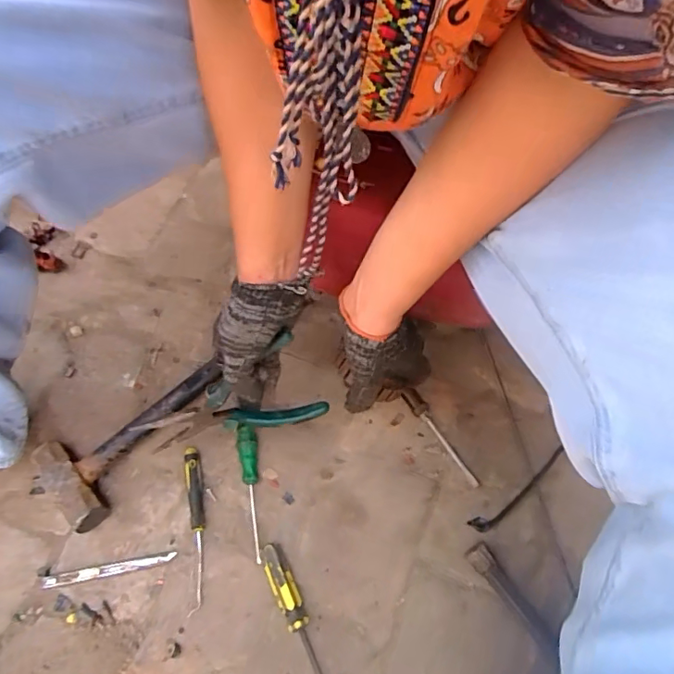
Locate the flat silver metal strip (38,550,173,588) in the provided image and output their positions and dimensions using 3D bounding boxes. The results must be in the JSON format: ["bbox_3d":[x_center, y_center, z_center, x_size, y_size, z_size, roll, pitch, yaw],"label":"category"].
[{"bbox_3d":[-0.237,0.240,0.535,0.135,0.009,0.012,-10,63,-2],"label":"flat silver metal strip"}]

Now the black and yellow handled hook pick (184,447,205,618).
[{"bbox_3d":[-0.151,0.199,0.551,0.017,0.014,0.164,-8,63,-1],"label":"black and yellow handled hook pick"}]

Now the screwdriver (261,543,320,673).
[{"bbox_3d":[-0.034,0.281,0.497,0.024,0.019,0.164,-26,65,-10],"label":"screwdriver"}]

